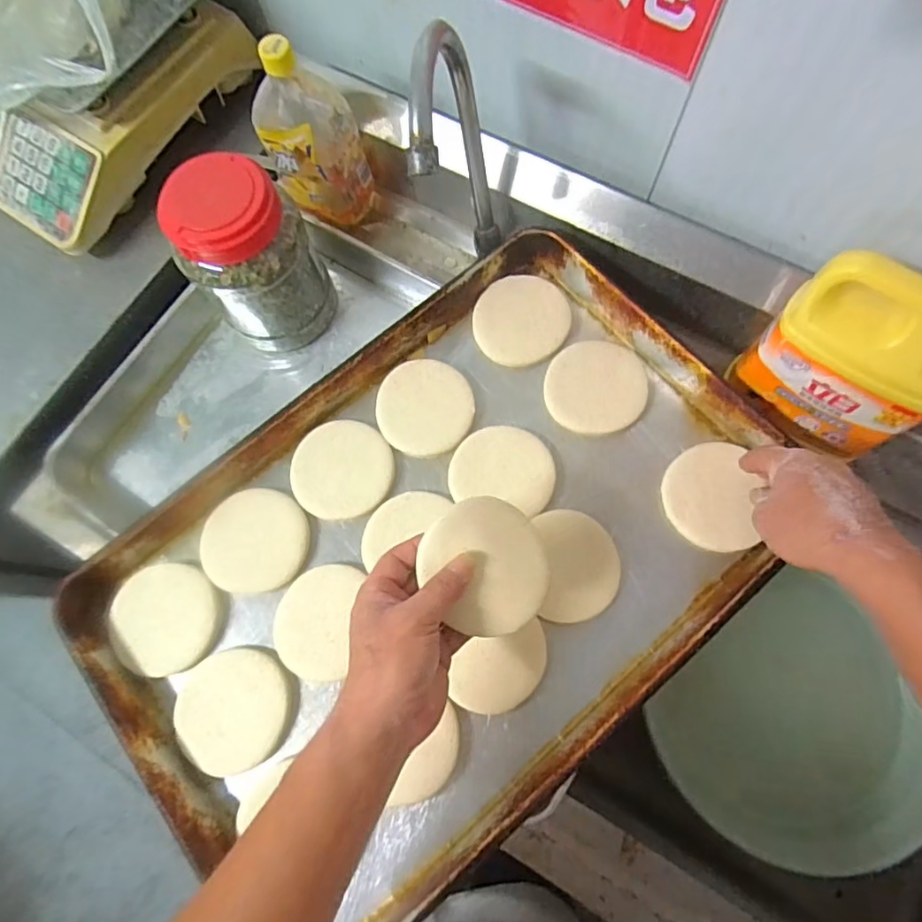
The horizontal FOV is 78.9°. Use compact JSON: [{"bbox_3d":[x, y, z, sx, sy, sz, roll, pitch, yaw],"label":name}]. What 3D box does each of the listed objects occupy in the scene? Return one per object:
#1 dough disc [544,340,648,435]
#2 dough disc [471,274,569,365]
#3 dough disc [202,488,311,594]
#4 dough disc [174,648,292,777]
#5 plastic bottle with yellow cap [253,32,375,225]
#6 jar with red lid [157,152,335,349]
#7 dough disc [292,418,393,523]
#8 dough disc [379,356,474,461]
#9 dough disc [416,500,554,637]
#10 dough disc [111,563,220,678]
[{"bbox_3d":[0.136,-0.075,0.564,0.096,0.011,0.096,0,74,1],"label":"dough disc"},{"bbox_3d":[0.064,-0.149,0.585,0.098,0.007,0.098,0,74,1],"label":"dough disc"},{"bbox_3d":[-0.195,0.074,0.527,0.097,0.011,0.093,0,74,1],"label":"dough disc"},{"bbox_3d":[-0.193,0.211,0.480,0.091,0.015,0.094,0,74,1],"label":"dough disc"},{"bbox_3d":[-0.166,-0.361,0.617,0.109,0.182,0.101,-17,74,-4],"label":"plastic bottle with yellow cap"},{"bbox_3d":[-0.211,-0.203,0.577,0.124,0.170,0.107,-27,75,-7],"label":"jar with red lid"},{"bbox_3d":[-0.116,0.006,0.548,0.095,0.006,0.098,0,74,1],"label":"dough disc"},{"bbox_3d":[-0.035,-0.054,0.567,0.093,0.010,0.100,0,74,1],"label":"dough disc"},{"bbox_3d":[0.019,0.076,0.413,0.093,0.008,0.097,4,73,-13],"label":"dough disc"},{"bbox_3d":[-0.270,0.142,0.512,0.090,0.009,0.100,-33,76,-8],"label":"dough disc"}]

